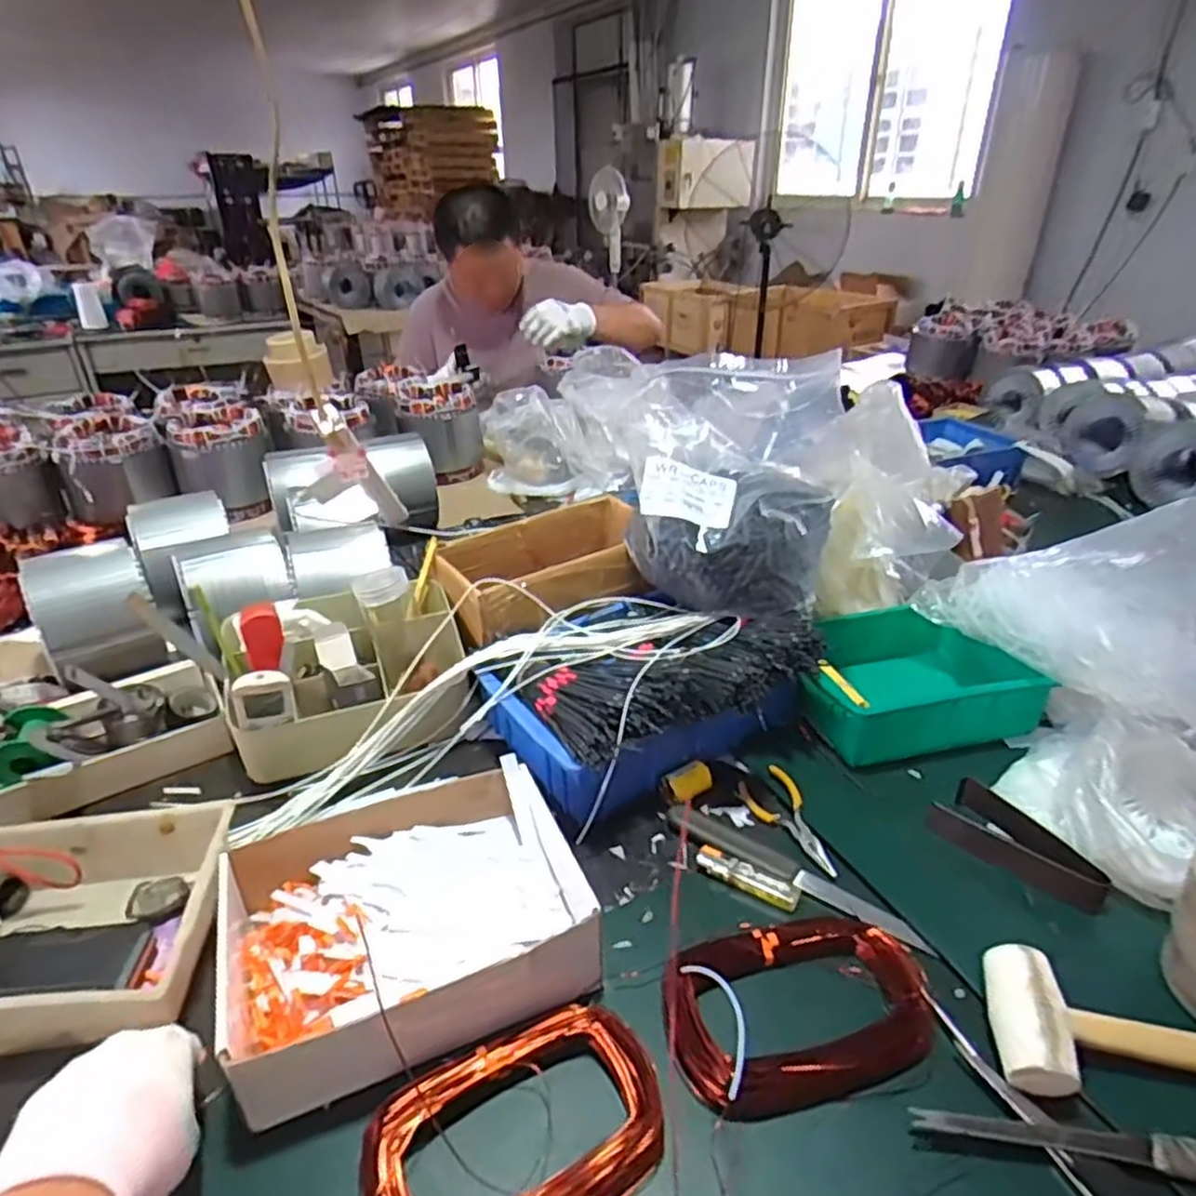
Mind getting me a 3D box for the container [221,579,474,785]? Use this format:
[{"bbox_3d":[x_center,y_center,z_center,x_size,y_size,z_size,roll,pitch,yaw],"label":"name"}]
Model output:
[{"bbox_3d":[-0.254,0.070,0.762,0.225,0.119,0.188,-12,32,-20],"label":"container"}]

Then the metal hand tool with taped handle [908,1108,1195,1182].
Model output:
[{"bbox_3d":[0.293,0.318,0.431,0.208,0.015,0.022,4,30,7],"label":"metal hand tool with taped handle"}]

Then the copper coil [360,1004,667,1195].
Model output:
[{"bbox_3d":[-0.047,0.319,0.439,0.175,0.024,0.106,-16,33,-26],"label":"copper coil"}]

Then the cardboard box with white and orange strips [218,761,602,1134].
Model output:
[{"bbox_3d":[-0.135,0.234,0.542,0.246,0.069,0.205,-12,32,-19],"label":"cardboard box with white and orange strips"}]

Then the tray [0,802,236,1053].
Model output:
[{"bbox_3d":[-0.404,0.242,0.545,0.248,0.061,0.168,-4,30,-7],"label":"tray"}]

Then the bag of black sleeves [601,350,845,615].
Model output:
[{"bbox_3d":[0.134,-0.123,0.773,0.207,0.226,0.162,8,31,13],"label":"bag of black sleeves"}]

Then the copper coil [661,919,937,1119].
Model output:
[{"bbox_3d":[0.137,0.277,0.511,0.185,0.025,0.119,-10,31,-17],"label":"copper coil"}]

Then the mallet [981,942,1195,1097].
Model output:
[{"bbox_3d":[0.393,0.276,0.469,0.264,0.042,0.081,2,30,5],"label":"mallet"}]

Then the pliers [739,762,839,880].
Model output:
[{"bbox_3d":[0.175,0.197,0.663,0.047,0.006,0.123,-10,31,-17],"label":"pliers"}]

